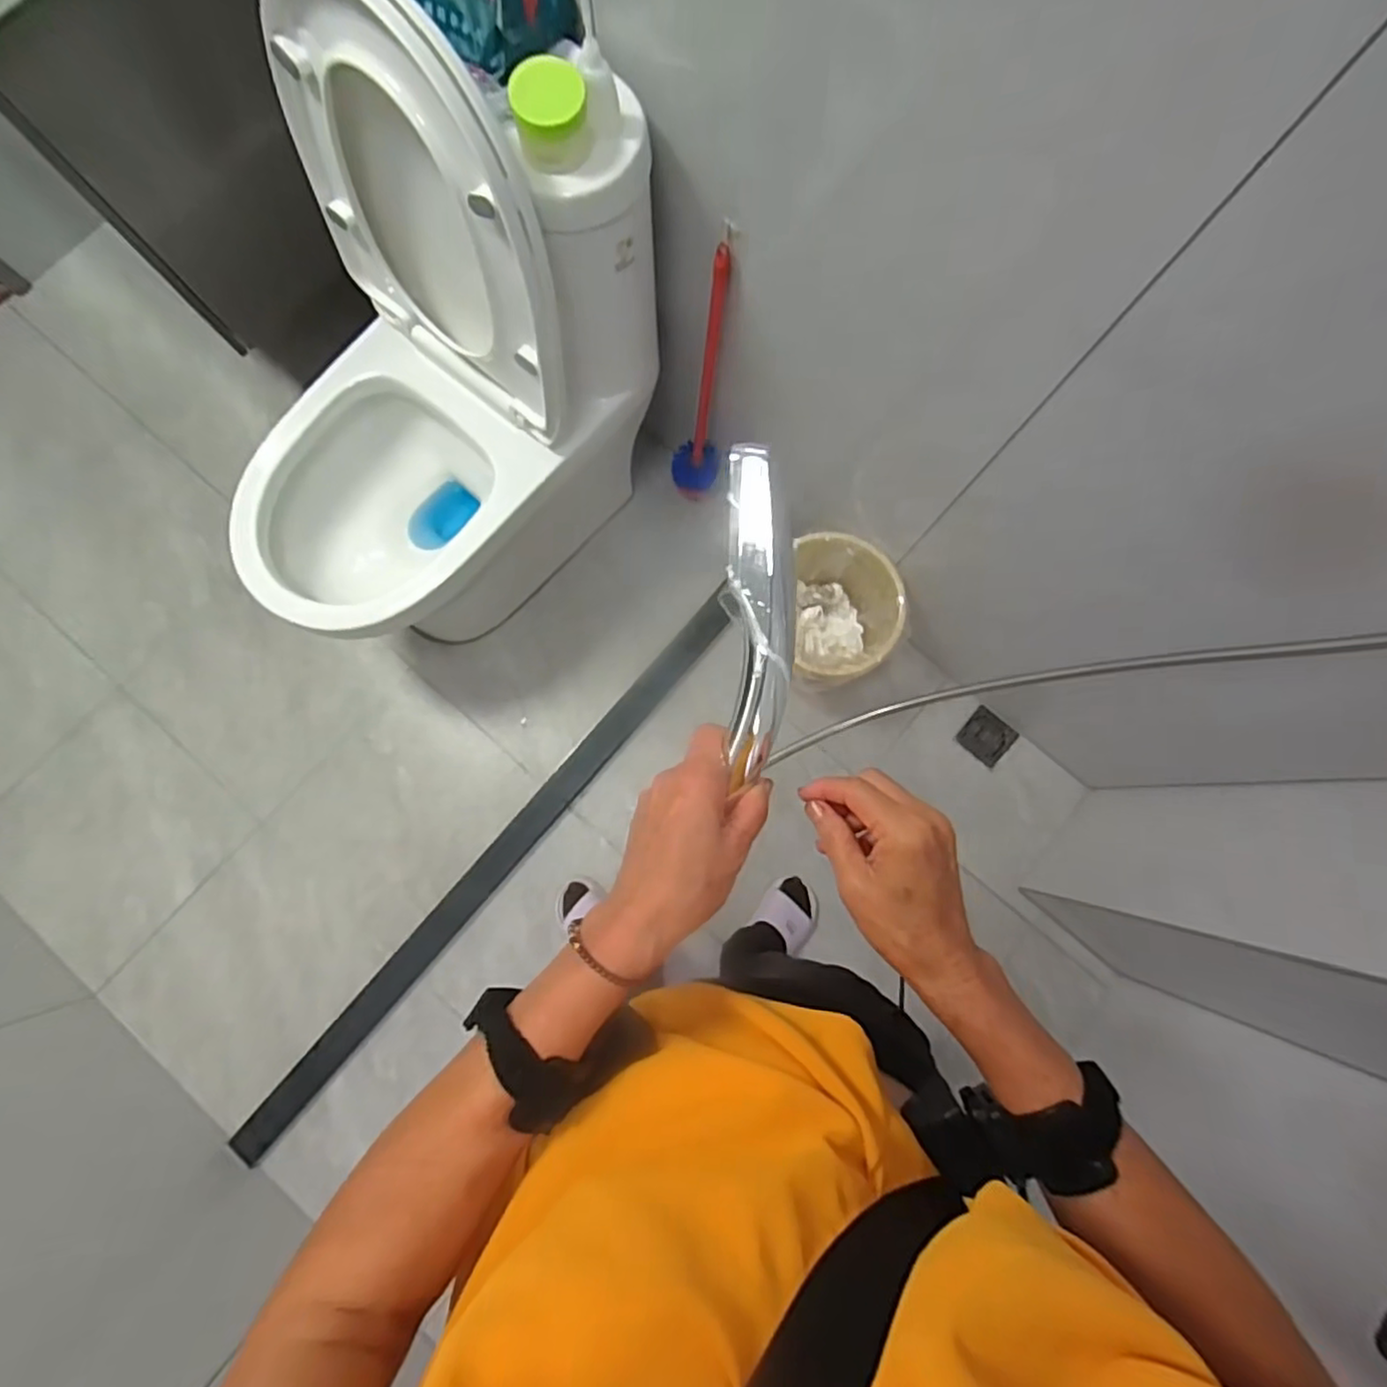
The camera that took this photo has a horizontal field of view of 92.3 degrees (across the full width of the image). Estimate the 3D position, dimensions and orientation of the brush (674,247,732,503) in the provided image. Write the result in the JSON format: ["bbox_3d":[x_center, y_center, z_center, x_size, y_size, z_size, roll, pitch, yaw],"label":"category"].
[{"bbox_3d":[0.005,-0.463,1.056,0.076,0.511,0.065,13,81,1],"label":"brush"}]

